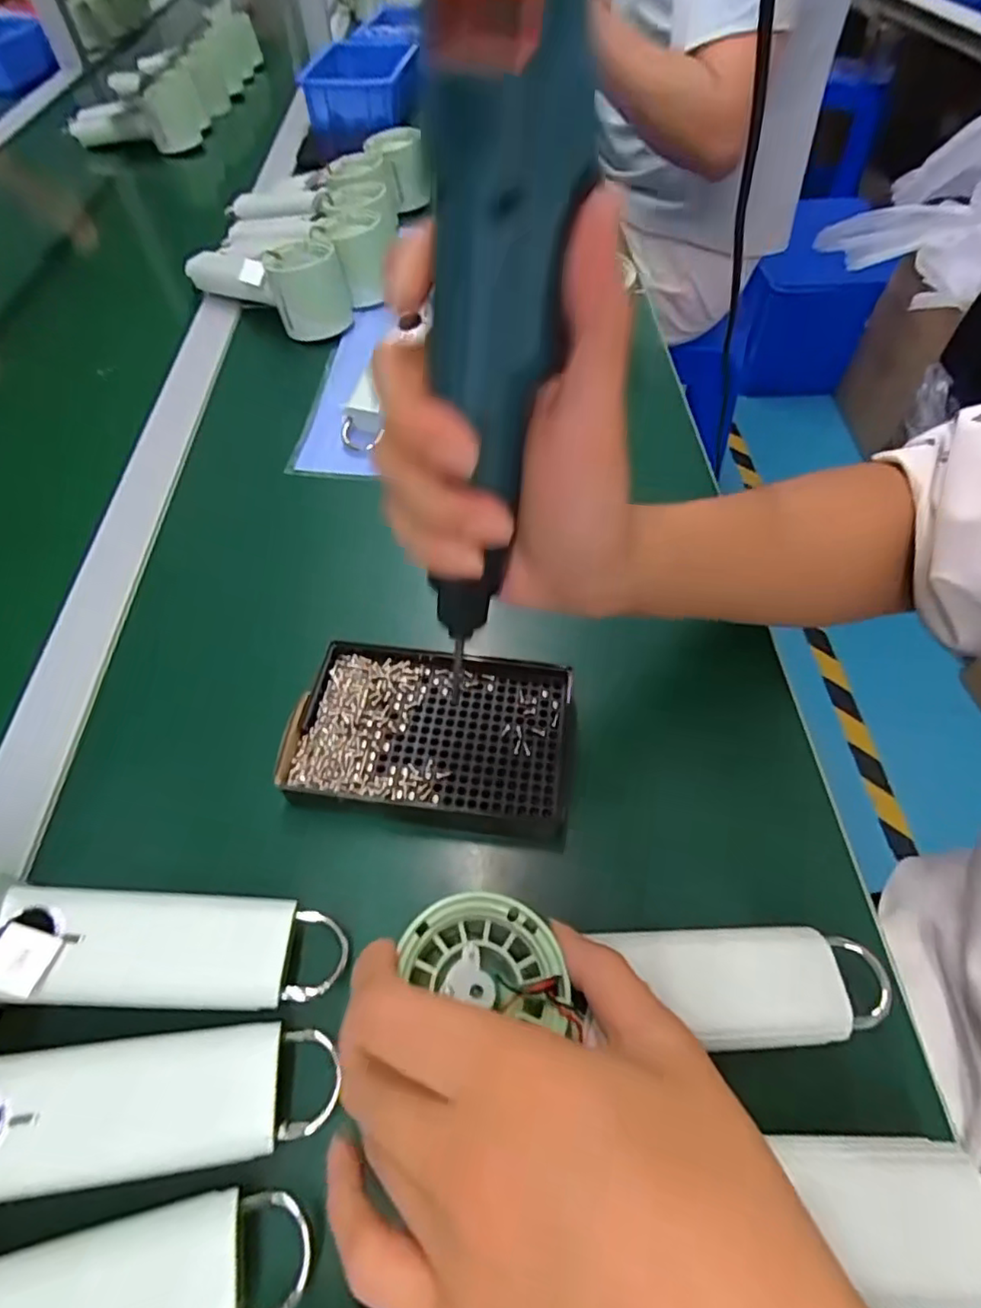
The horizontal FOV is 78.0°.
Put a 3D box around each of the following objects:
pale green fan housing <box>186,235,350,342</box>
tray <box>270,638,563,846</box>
[{"bbox_3d":[-0.211,-0.358,0.572,0.172,0.057,0.071,34,63,22],"label":"pale green fan housing"},{"bbox_3d":[-0.030,0.045,0.321,0.140,0.026,0.094,6,56,5],"label":"tray"}]

